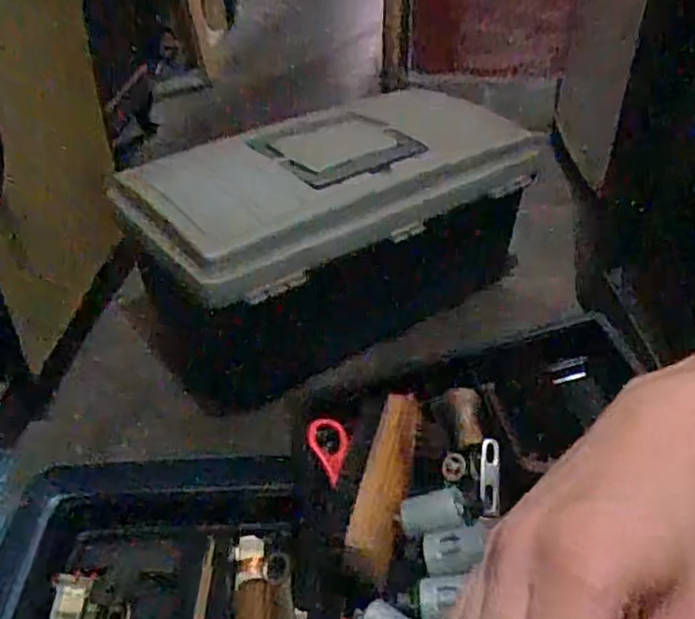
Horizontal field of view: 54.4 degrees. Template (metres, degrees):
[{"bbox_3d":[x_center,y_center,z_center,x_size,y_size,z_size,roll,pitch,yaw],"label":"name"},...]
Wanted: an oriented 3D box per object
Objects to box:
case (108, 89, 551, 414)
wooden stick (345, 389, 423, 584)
[{"bbox_3d":[0.001,-0.101,0.766,0.462,0.168,0.218,-25,43,-30],"label":"case"},{"bbox_3d":[0.022,0.090,0.361,0.022,0.018,0.110,8,37,12],"label":"wooden stick"}]

